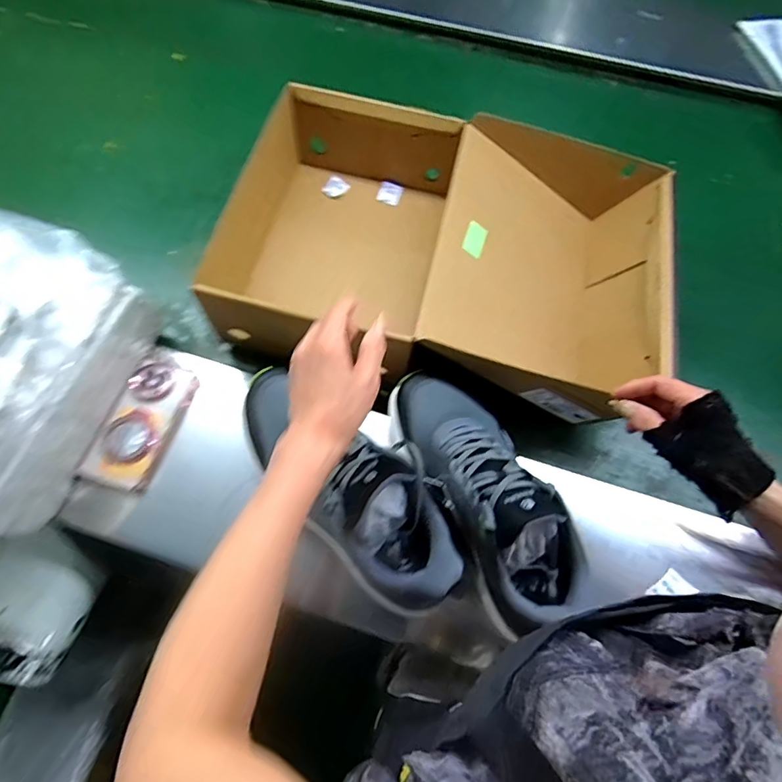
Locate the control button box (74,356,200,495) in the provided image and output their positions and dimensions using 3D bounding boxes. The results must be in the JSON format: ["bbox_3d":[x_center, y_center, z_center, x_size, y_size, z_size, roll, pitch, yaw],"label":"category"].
[{"bbox_3d":[-0.300,0.036,0.592,0.084,0.029,0.163,18,68,6],"label":"control button box"}]

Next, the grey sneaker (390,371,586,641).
[{"bbox_3d":[0.086,0.087,0.490,0.103,0.107,0.280,-26,70,-11],"label":"grey sneaker"}]

